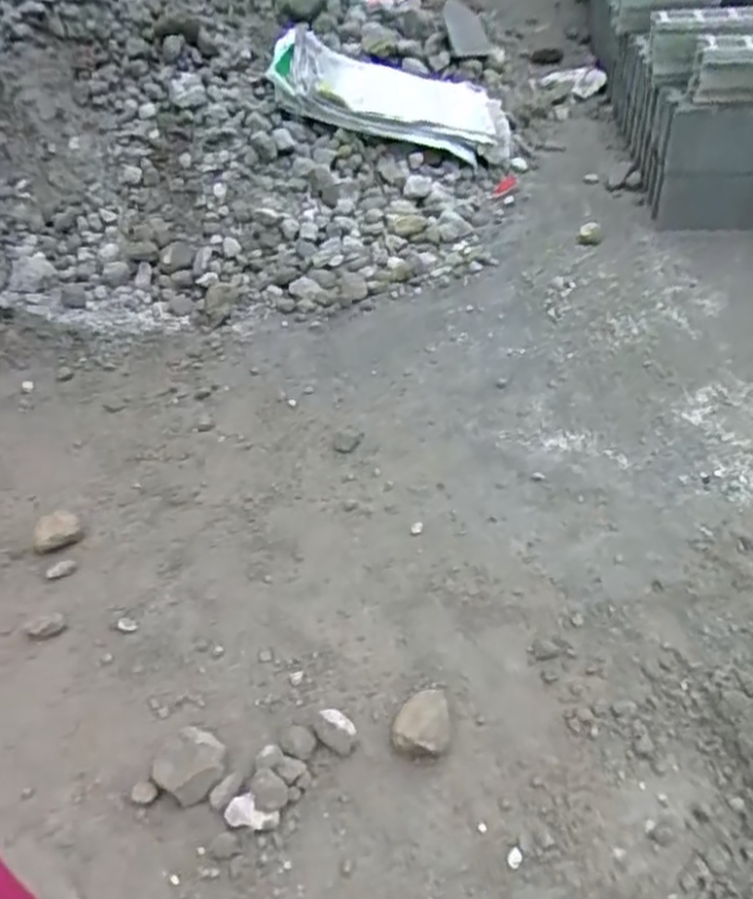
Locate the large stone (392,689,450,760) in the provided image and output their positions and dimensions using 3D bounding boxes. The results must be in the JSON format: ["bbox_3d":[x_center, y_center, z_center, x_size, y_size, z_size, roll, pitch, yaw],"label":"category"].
[{"bbox_3d":[0.082,0.465,1.262,0.099,0.077,0.119,8,42,14],"label":"large stone"}]

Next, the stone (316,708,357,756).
[{"bbox_3d":[-0.069,0.476,1.257,0.078,0.049,0.059,14,44,20],"label":"stone"}]

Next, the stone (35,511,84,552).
[{"bbox_3d":[-0.736,0.191,1.711,0.108,0.068,0.089,-21,42,-19],"label":"stone"}]

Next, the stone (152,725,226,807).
[{"bbox_3d":[-0.305,0.518,1.223,0.098,0.058,0.105,-3,41,2],"label":"stone"}]

